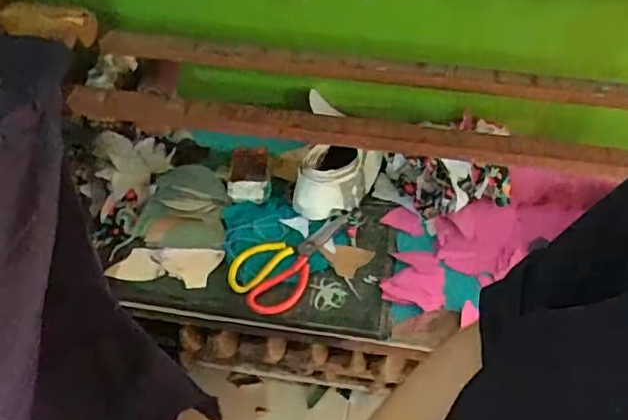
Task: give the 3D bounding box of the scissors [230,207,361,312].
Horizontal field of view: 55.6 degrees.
[{"bbox_3d":[-0.023,0.057,0.880,0.104,0.017,0.224,35,56,25],"label":"scissors"}]

